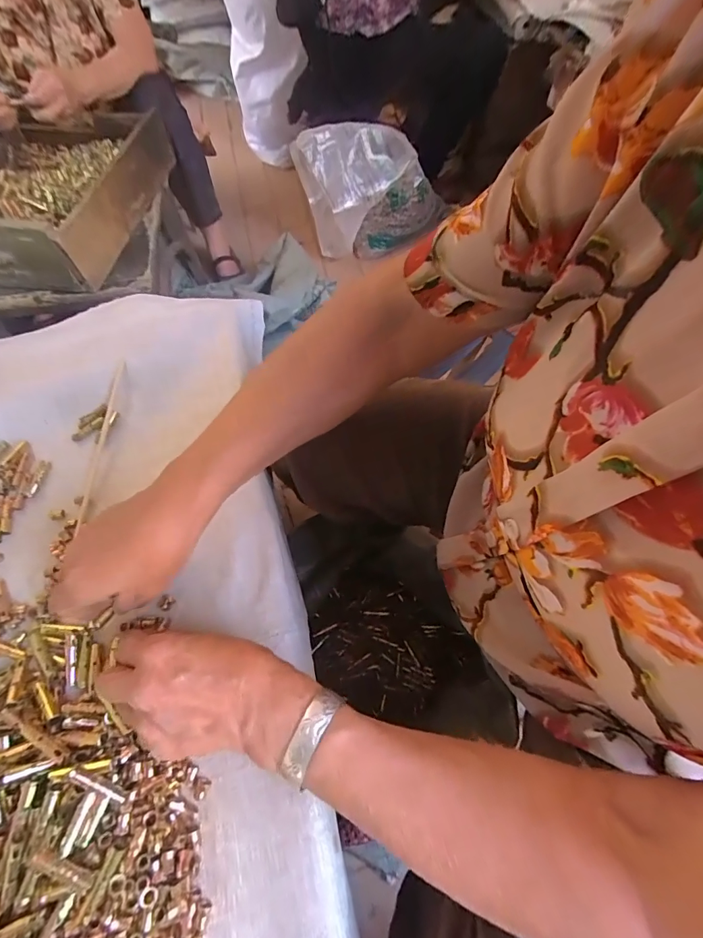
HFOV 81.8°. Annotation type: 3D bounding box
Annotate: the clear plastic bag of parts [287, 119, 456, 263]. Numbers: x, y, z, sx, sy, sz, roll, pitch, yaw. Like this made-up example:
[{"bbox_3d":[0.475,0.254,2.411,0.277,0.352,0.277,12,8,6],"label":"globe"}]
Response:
[{"bbox_3d":[0.085,-0.878,1.288,0.481,0.329,0.142,-23,64,-12],"label":"clear plastic bag of parts"}]

